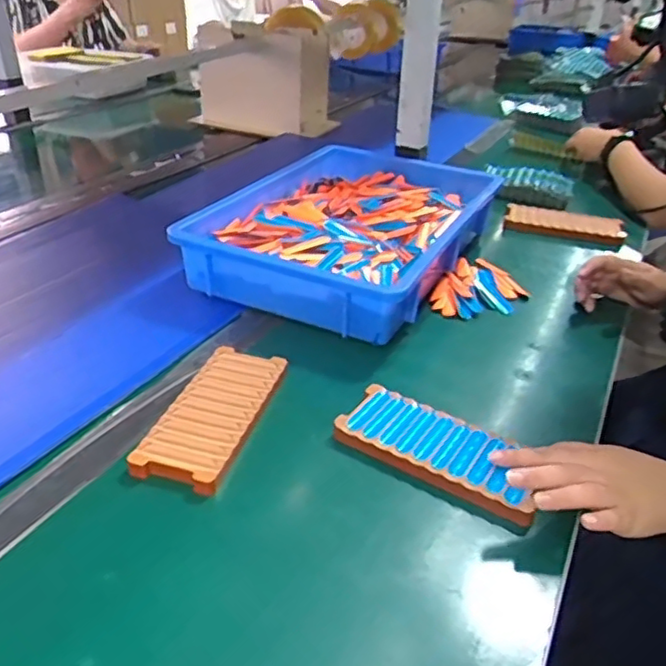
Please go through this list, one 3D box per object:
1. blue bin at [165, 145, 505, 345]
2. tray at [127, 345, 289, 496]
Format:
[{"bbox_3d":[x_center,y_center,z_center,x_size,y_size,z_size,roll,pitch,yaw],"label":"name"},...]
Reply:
[{"bbox_3d":[0.033,-0.156,0.900,0.294,0.078,0.492,15,33,20],"label":"blue bin"},{"bbox_3d":[-0.105,0.070,0.575,0.077,0.018,0.175,9,32,11],"label":"tray"}]

